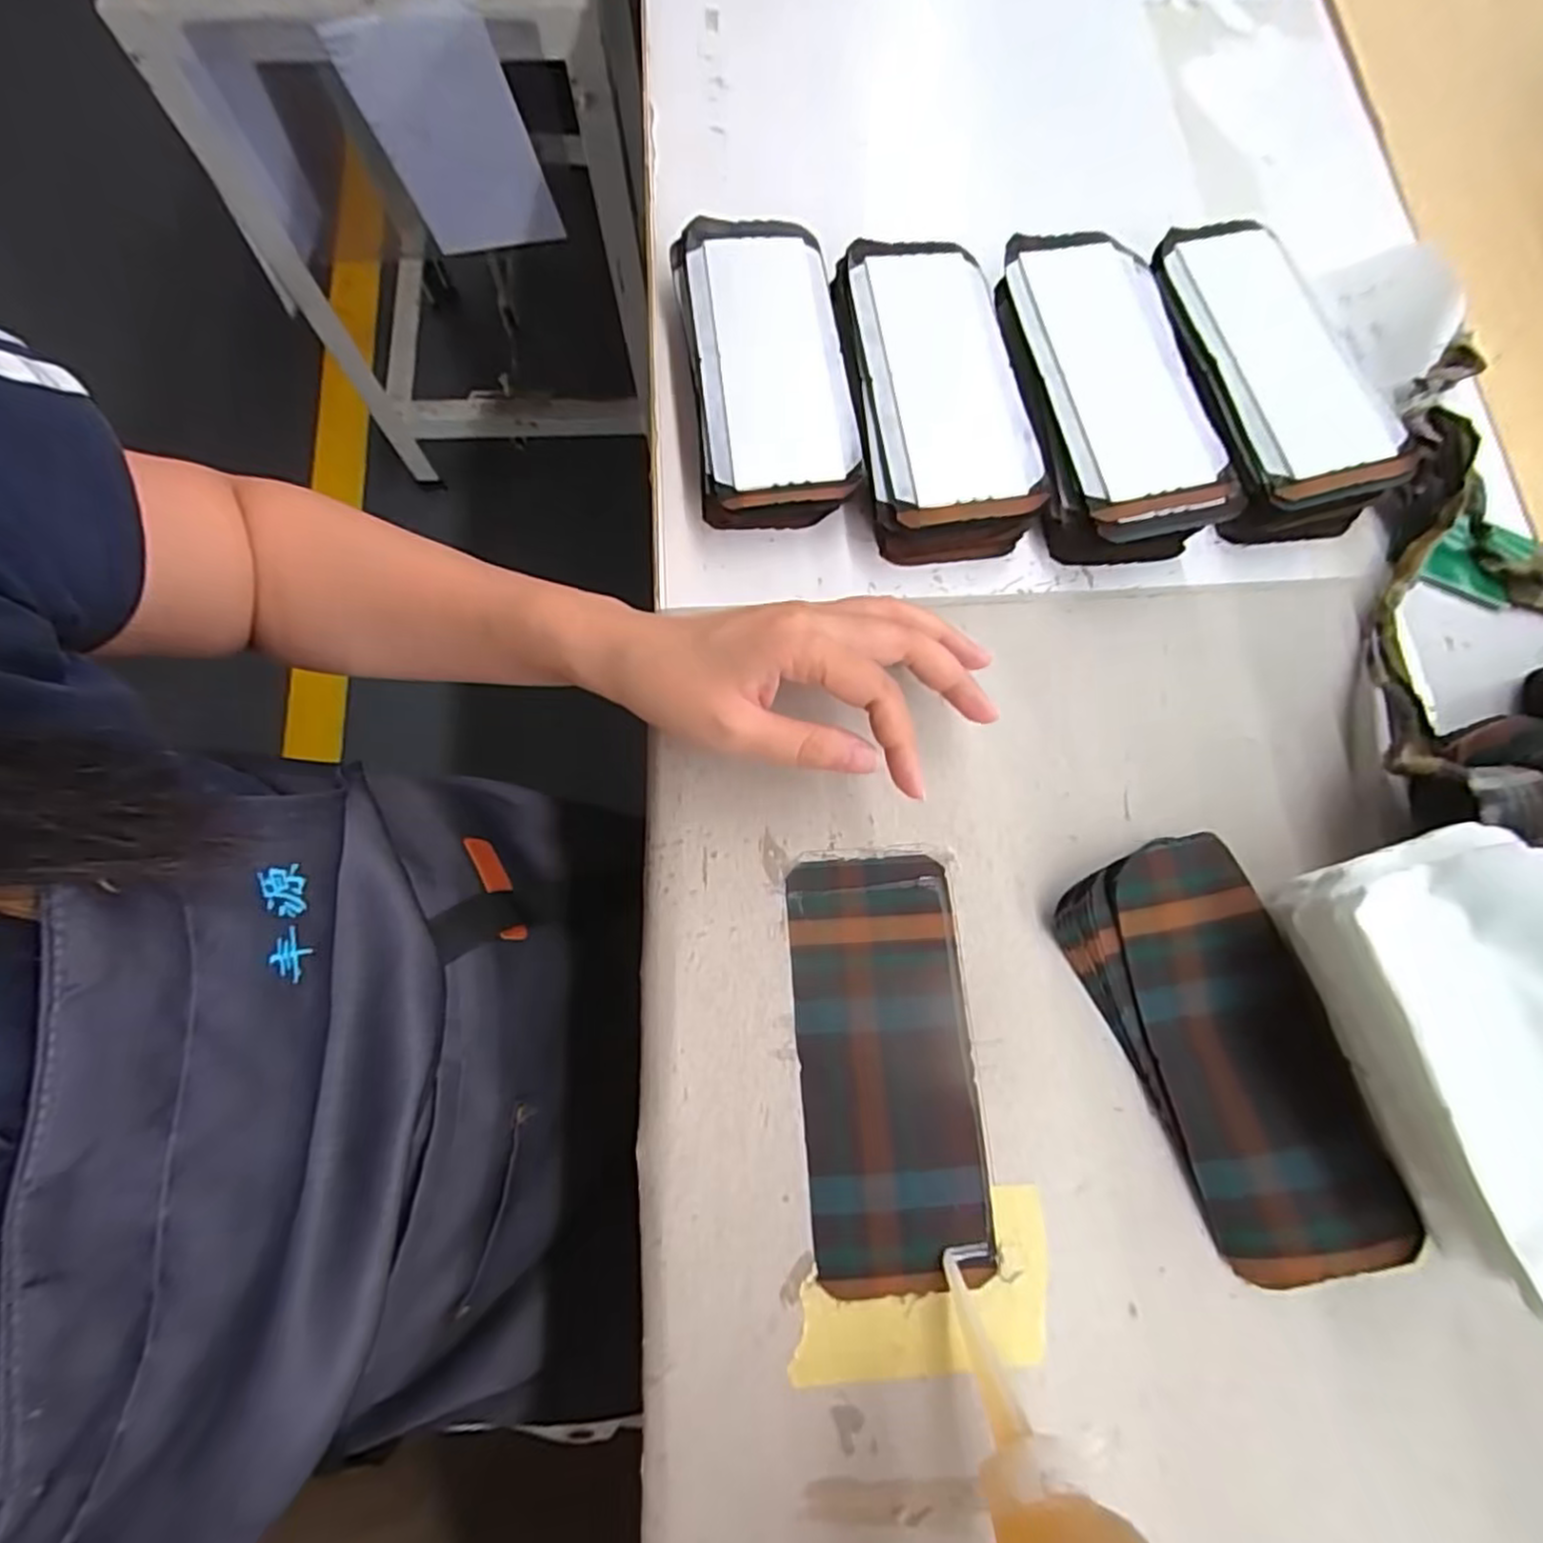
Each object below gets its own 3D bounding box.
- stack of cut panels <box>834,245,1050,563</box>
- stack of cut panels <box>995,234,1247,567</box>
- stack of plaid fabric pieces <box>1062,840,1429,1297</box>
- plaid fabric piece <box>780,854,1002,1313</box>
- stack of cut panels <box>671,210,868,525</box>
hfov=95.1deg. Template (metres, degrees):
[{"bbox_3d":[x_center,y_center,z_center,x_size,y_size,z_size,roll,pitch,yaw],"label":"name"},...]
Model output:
[{"bbox_3d":[0.084,-0.190,0.362,0.084,0.041,0.161,-6,74,-2],"label":"stack of cut panels"},{"bbox_3d":[0.168,-0.192,0.364,0.082,0.041,0.171,-9,74,-3],"label":"stack of cut panels"},{"bbox_3d":[0.191,0.111,0.287,0.083,0.021,0.166,-23,75,-7],"label":"stack of plaid fabric pieces"},{"bbox_3d":[0.047,0.119,0.291,0.070,0.004,0.165,-4,74,-2],"label":"plaid fabric piece"},{"bbox_3d":[-0.003,-0.204,0.365,0.078,0.040,0.167,-7,74,-2],"label":"stack of cut panels"}]

